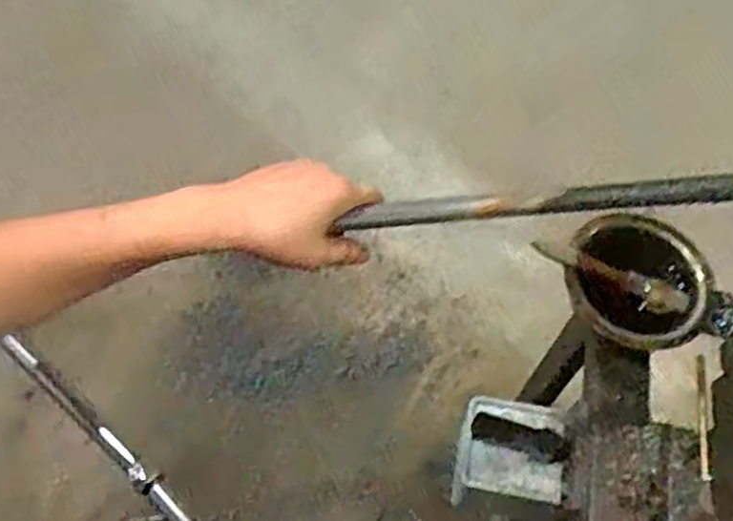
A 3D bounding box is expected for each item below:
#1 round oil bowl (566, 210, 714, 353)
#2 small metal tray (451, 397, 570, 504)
[{"bbox_3d":[0.244,0.027,0.666,0.124,0.075,0.126,1,60,-3],"label":"round oil bowl"},{"bbox_3d":[0.134,0.173,0.666,0.098,0.041,0.090,7,60,0],"label":"small metal tray"}]

